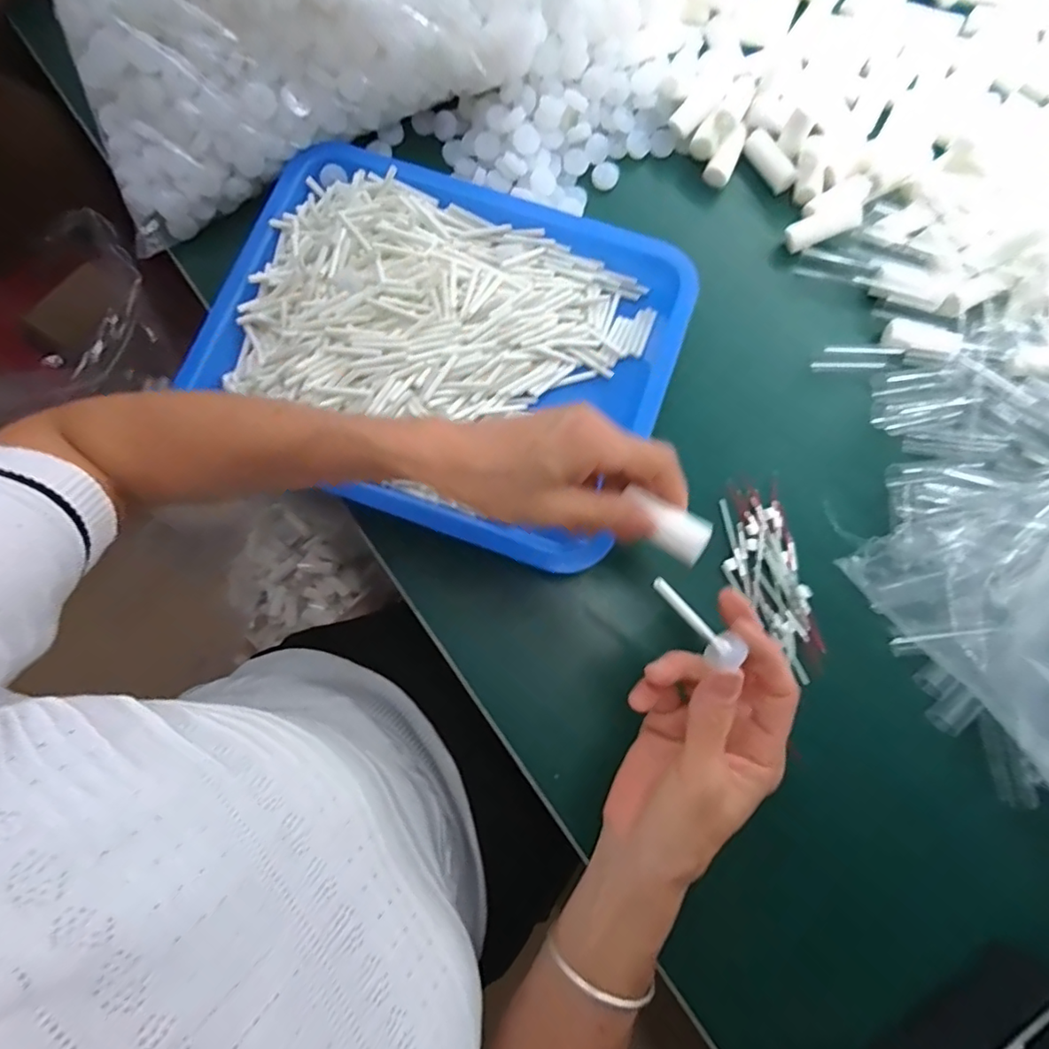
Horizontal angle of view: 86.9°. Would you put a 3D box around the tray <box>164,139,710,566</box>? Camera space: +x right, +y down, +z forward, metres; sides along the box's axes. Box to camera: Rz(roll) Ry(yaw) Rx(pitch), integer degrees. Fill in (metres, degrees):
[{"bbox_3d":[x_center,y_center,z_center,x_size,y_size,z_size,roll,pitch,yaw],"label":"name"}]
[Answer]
[{"bbox_3d":[-0.061,-0.134,0.413,0.329,0.036,0.261,19,80,4],"label":"tray"}]

